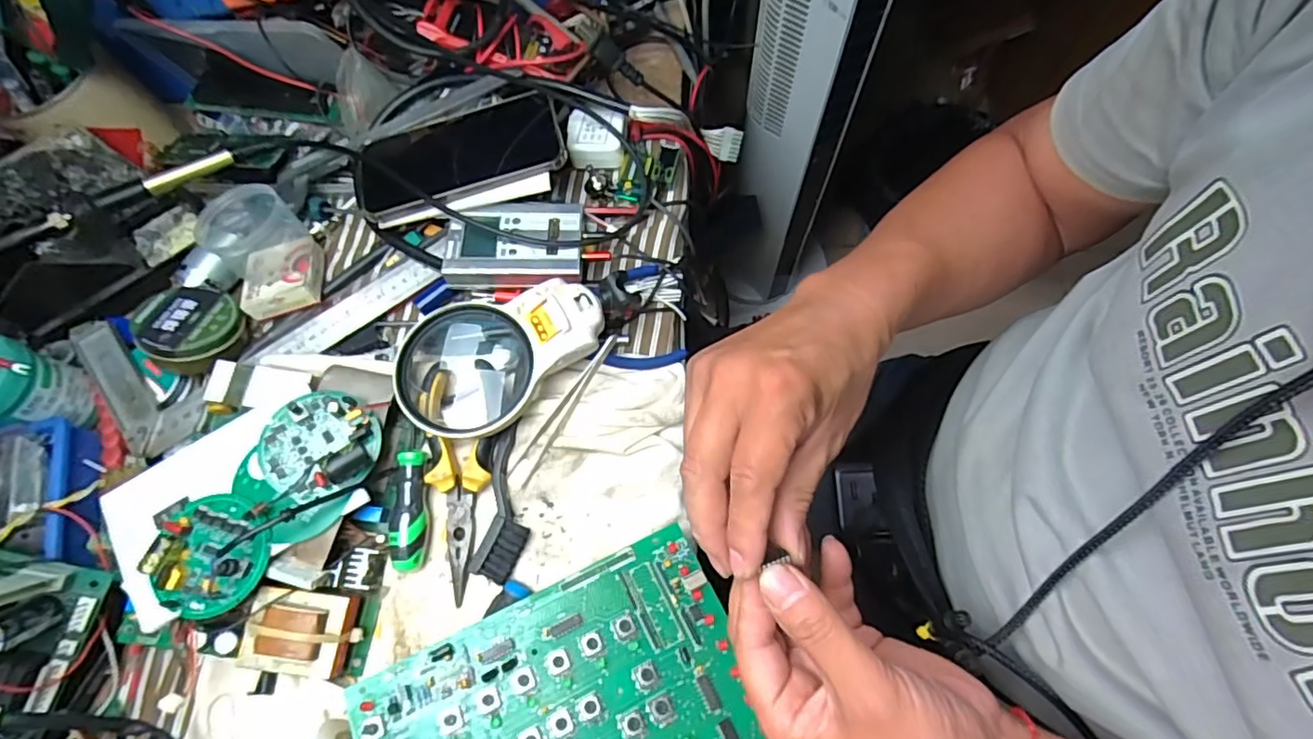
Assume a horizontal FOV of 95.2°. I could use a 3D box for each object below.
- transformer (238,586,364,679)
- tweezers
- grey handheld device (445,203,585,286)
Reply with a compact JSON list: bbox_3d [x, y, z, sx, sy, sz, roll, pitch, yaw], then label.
[{"bbox_3d":[-0.225,0.167,0.381,0.059,0.035,0.053,0,70,2],"label":"transformer"},{"bbox_3d":[-0.064,0.027,0.425,0.015,0.008,0.124,34,91,13],"label":"tweezers"},{"bbox_3d":[-0.111,-0.097,0.476,0.104,0.027,0.070,0,70,2],"label":"grey handheld device"}]

